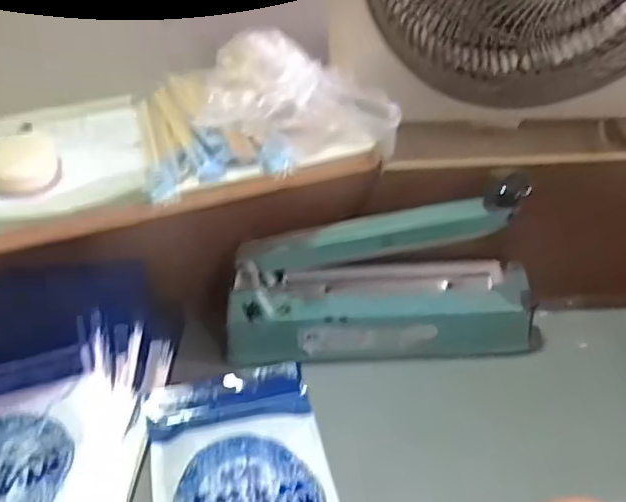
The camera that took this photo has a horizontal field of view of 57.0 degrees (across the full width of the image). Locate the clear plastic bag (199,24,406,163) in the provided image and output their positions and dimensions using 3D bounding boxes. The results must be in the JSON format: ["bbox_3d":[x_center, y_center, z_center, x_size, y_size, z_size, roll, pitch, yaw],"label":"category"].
[{"bbox_3d":[-0.010,-0.147,0.532,0.171,0.080,0.121,10,38,16],"label":"clear plastic bag"}]

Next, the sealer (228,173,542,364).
[{"bbox_3d":[0.068,0.030,0.561,0.305,0.159,0.058,-3,36,-2],"label":"sealer"}]

